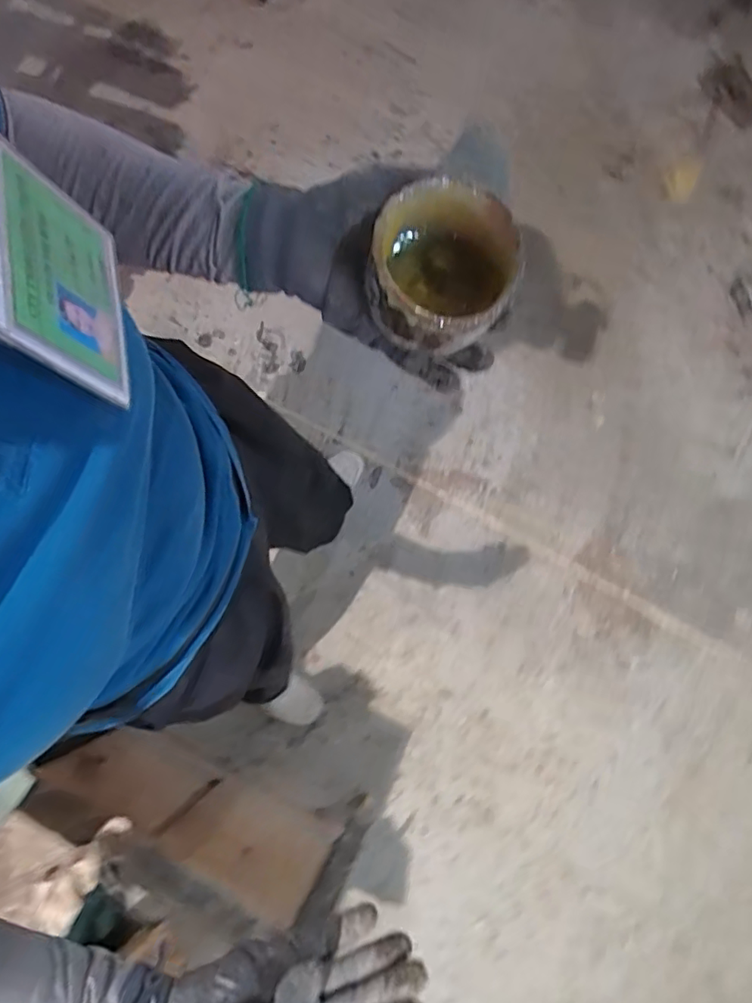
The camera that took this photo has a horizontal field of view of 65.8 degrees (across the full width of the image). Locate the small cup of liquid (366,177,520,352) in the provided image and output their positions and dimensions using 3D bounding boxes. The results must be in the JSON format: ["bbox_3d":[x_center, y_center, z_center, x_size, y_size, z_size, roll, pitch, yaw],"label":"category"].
[{"bbox_3d":[0.037,-0.123,0.316,0.071,0.051,0.075,0,77,0],"label":"small cup of liquid"}]

